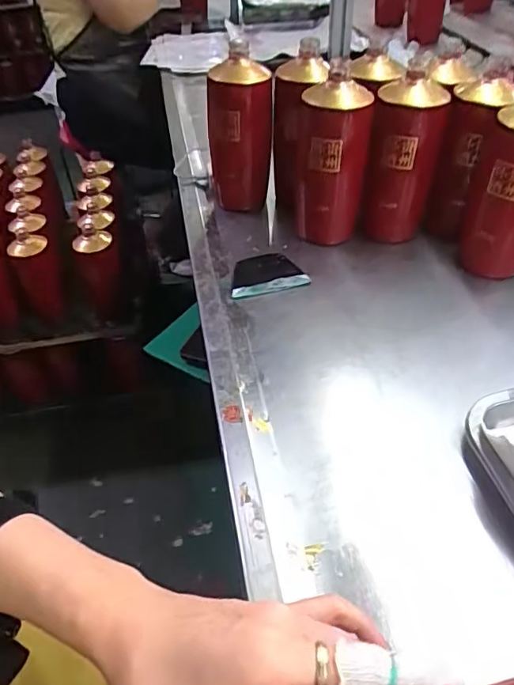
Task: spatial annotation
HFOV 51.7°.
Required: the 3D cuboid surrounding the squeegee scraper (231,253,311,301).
[{"bbox_3d":[0.009,-0.082,0.628,0.089,0.015,0.063,-12,43,-11],"label":"squeegee scraper"}]

